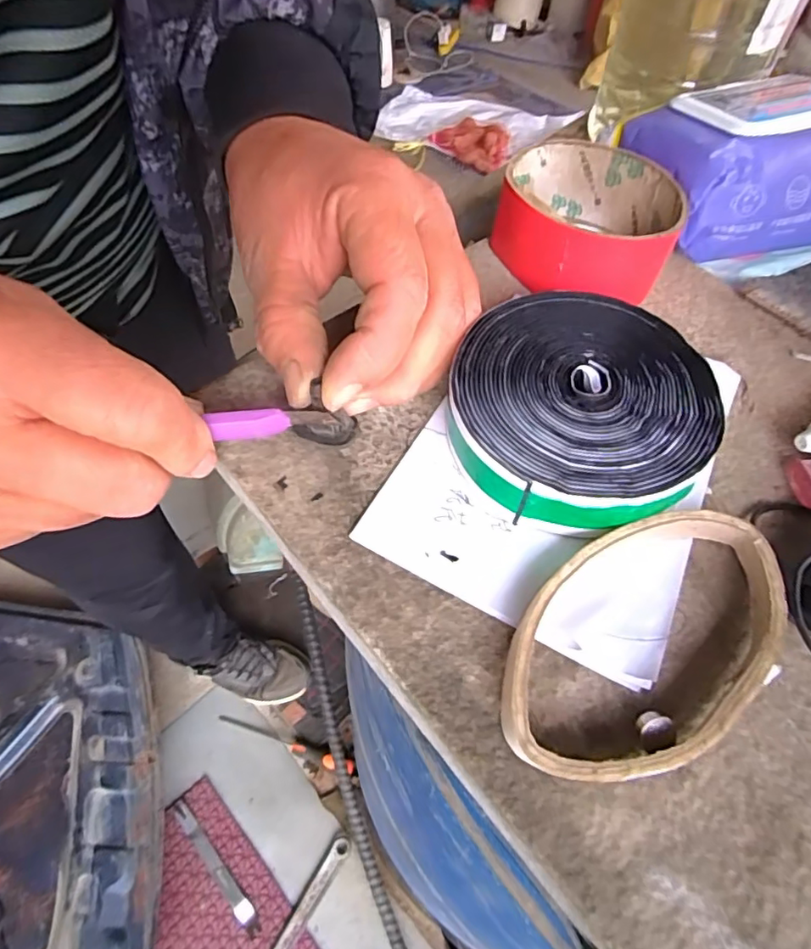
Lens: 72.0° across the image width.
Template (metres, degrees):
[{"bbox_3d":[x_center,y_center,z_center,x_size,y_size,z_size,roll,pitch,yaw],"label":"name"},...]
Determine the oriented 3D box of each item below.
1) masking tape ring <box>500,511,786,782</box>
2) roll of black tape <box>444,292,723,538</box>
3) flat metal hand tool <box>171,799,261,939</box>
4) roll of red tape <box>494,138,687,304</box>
[{"bbox_3d":[0.073,0.049,0.171,0.106,0.015,0.061,-33,63,-24],"label":"masking tape ring"},{"bbox_3d":[0.065,-0.026,0.208,0.090,0.028,0.096,2,55,-3],"label":"roll of black tape"},{"bbox_3d":[-0.308,0.627,0.898,0.026,0.010,0.235,-38,59,-24],"label":"flat metal hand tool"},{"bbox_3d":[0.084,-0.121,0.266,0.082,0.034,0.080,2,55,-3],"label":"roll of red tape"}]

